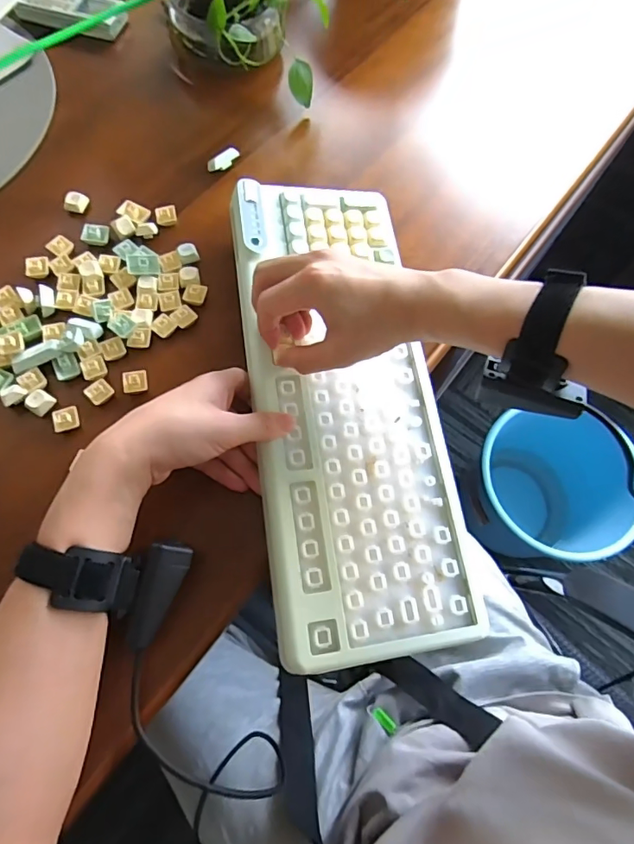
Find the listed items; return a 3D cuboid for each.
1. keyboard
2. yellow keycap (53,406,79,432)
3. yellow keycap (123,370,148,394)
[{"bbox_3d":[0.023,-0.030,0.399,0.151,0.032,0.404,-7,72,-5],"label":"keyboard"},{"bbox_3d":[-0.205,-0.003,0.399,0.019,0.010,0.019,-14,69,-8],"label":"yellow keycap"},{"bbox_3d":[-0.153,-0.034,0.412,0.019,0.008,0.017,-11,69,-7],"label":"yellow keycap"}]

